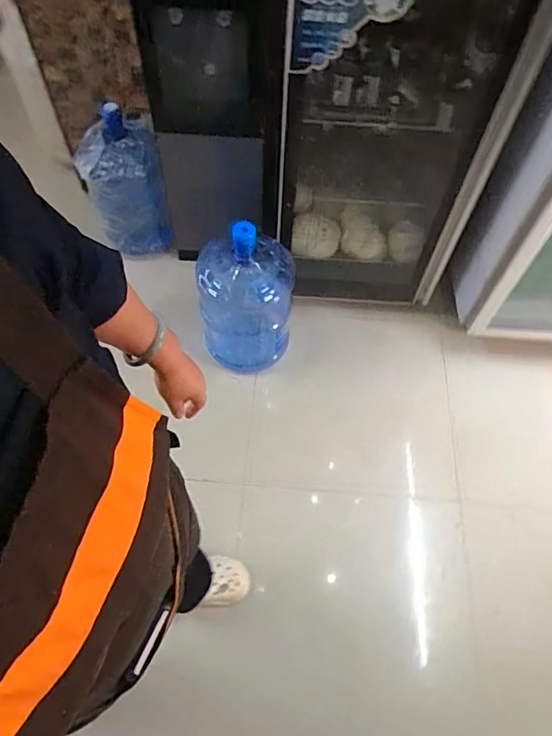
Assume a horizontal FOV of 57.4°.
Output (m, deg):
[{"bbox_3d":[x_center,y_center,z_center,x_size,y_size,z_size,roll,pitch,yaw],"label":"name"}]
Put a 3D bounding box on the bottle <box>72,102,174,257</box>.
[{"bbox_3d":[-0.507,-0.600,1.702,0.237,0.434,0.213,-18,62,-12],"label":"bottle"}]

